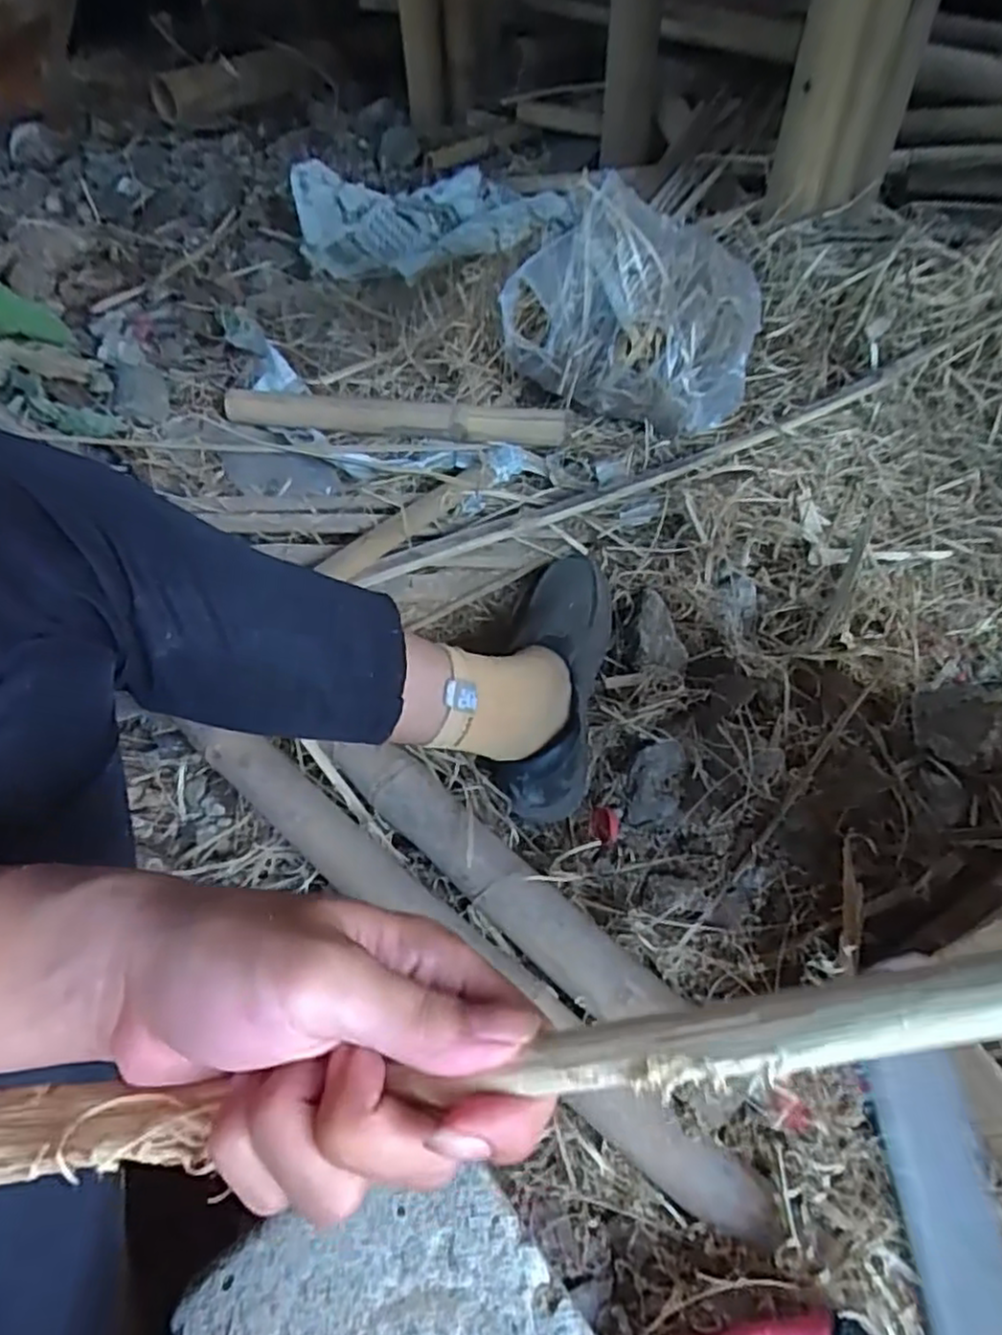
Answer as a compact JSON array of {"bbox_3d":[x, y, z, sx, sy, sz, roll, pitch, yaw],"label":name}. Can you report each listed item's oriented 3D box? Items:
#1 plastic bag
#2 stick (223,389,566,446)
[{"bbox_3d":[0.161,-0.442,0.852,0.303,0.197,0.172,18,54,13],"label":"plastic bag"},{"bbox_3d":[-0.147,-0.327,0.903,0.456,0.030,0.043,10,53,7],"label":"stick"}]

